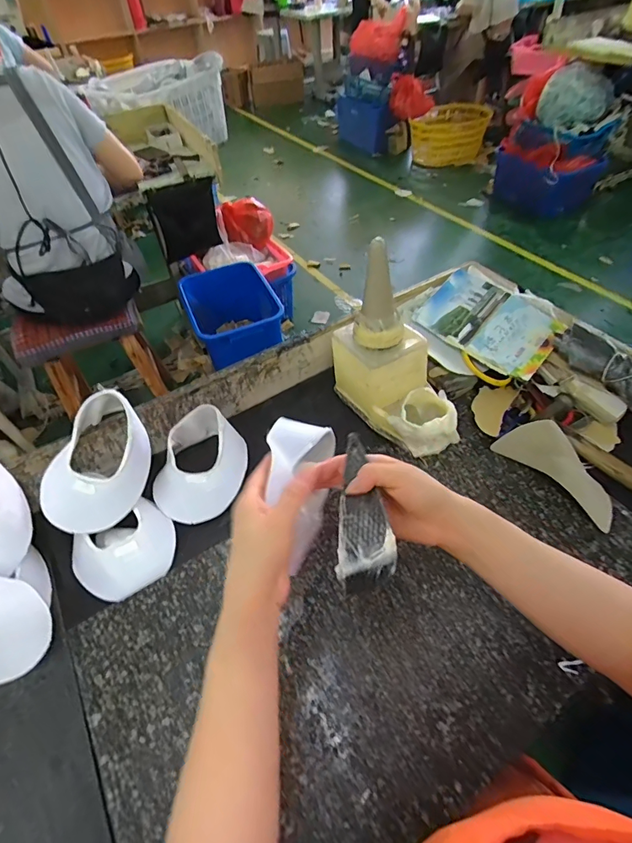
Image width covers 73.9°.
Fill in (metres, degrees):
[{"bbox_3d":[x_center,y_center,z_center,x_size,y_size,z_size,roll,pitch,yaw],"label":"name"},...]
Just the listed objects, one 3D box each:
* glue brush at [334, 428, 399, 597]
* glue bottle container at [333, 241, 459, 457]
[{"bbox_3d":[0.041,0.078,0.377,0.049,0.010,0.134,-4,66,1],"label":"glue brush"},{"bbox_3d":[0.118,-0.091,0.586,0.099,0.216,0.209,-26,53,-17],"label":"glue bottle container"}]

